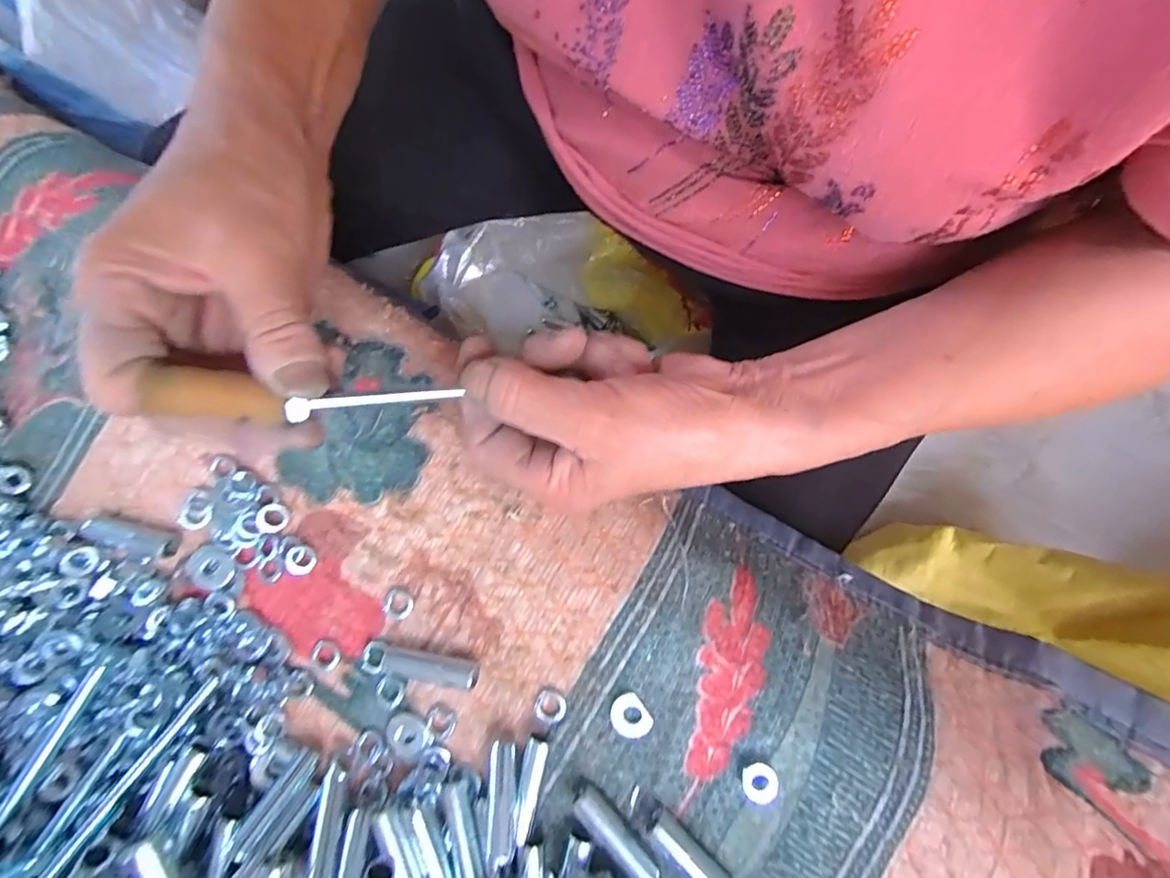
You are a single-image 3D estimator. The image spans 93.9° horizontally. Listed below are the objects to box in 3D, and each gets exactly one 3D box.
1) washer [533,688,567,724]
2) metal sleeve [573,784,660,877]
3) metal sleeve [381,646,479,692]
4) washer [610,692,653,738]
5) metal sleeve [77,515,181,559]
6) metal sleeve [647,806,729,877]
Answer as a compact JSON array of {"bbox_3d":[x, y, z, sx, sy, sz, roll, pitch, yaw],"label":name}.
[{"bbox_3d":[-0.015,0.118,0.242,0.014,0.004,0.013,-1,82,4],"label":"washer"},{"bbox_3d":[0.012,0.165,0.228,0.012,0.010,0.043,-43,81,-3],"label":"metal sleeve"},{"bbox_3d":[-0.069,0.103,0.246,0.044,0.014,0.011,6,82,5],"label":"metal sleeve"},{"bbox_3d":[0.019,0.119,0.234,0.016,0.004,0.018,-34,81,-1],"label":"washer"},{"bbox_3d":[-0.225,0.047,0.264,0.052,0.010,0.014,13,83,6],"label":"metal sleeve"},{"bbox_3d":[0.044,0.172,0.222,0.043,0.011,0.011,44,87,9],"label":"metal sleeve"}]

